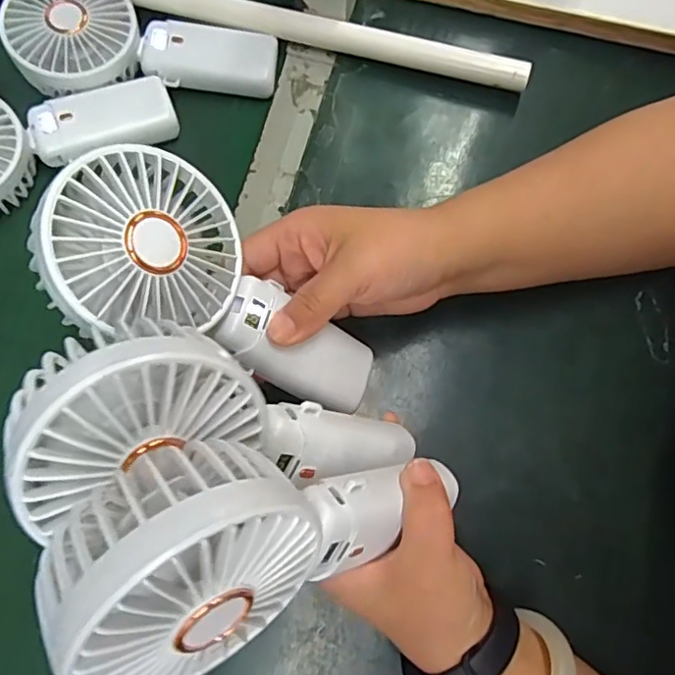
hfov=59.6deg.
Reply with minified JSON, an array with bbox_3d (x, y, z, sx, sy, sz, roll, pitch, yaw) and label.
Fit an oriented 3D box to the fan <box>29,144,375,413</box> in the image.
[{"bbox_3d":[-0.054,-0.019,0.288,0.176,0.033,0.086,32,73,-32],"label":"fan"}]

